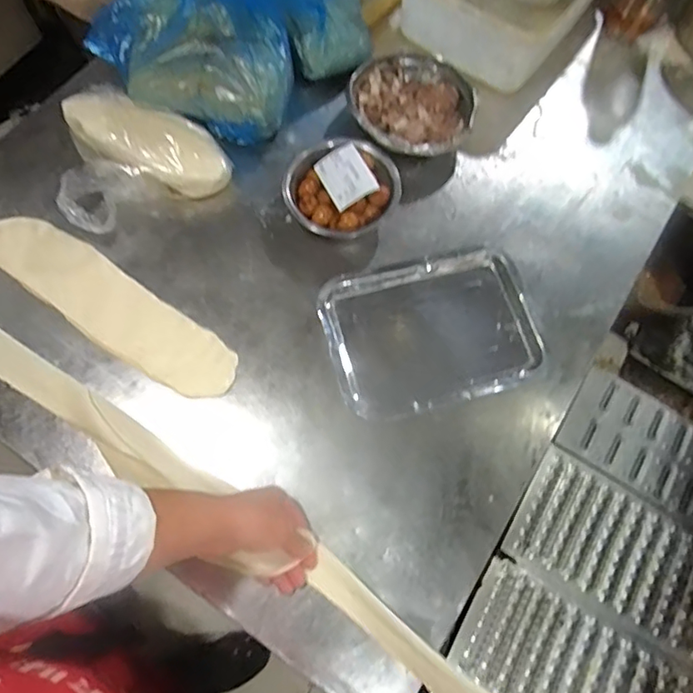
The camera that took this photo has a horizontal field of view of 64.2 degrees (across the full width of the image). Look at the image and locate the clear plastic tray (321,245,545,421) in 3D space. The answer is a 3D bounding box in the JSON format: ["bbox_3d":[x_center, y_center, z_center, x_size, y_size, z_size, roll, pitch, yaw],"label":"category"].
[{"bbox_3d":[0.102,-0.017,0.665,0.244,0.027,0.183,-14,70,-8],"label":"clear plastic tray"}]

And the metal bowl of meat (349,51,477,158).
[{"bbox_3d":[0.089,-0.329,0.767,0.158,0.053,0.170,1,69,-3],"label":"metal bowl of meat"}]

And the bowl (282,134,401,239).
[{"bbox_3d":[-0.004,-0.203,0.703,0.130,0.046,0.126,1,69,-3],"label":"bowl"}]

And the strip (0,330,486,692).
[{"bbox_3d":[-0.116,0.174,0.553,0.713,0.086,0.057,30,70,18],"label":"strip"}]

